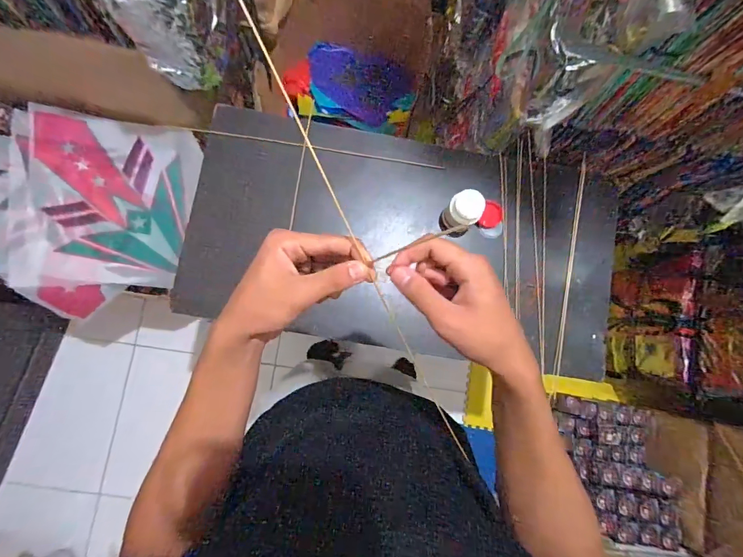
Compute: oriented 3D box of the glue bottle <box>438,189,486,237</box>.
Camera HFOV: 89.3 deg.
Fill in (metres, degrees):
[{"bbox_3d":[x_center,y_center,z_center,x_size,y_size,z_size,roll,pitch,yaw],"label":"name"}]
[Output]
[{"bbox_3d":[0.161,-0.115,0.675,0.061,0.089,0.061,-43,87,-8],"label":"glue bottle"}]

